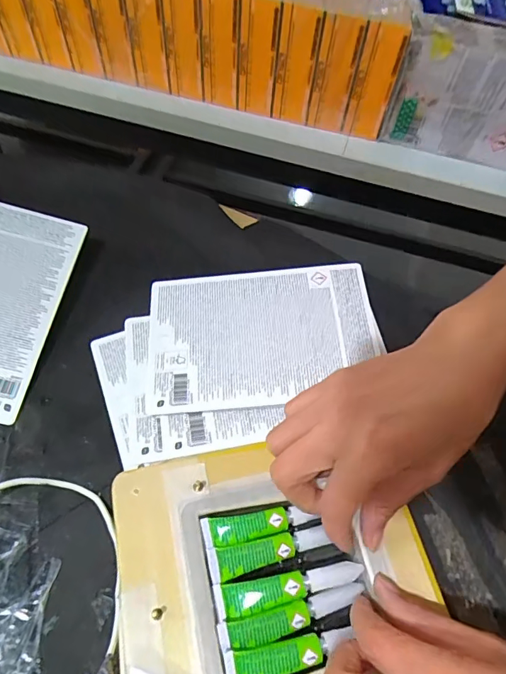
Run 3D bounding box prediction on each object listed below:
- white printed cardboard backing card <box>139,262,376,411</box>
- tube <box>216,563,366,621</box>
[{"bbox_3d":[0.004,-0.003,0.349,0.165,0.004,0.113,-5,61,1],"label":"white printed cardboard backing card"},{"bbox_3d":[0.020,0.134,0.251,0.080,0.008,0.015,-8,60,-10],"label":"tube"}]

